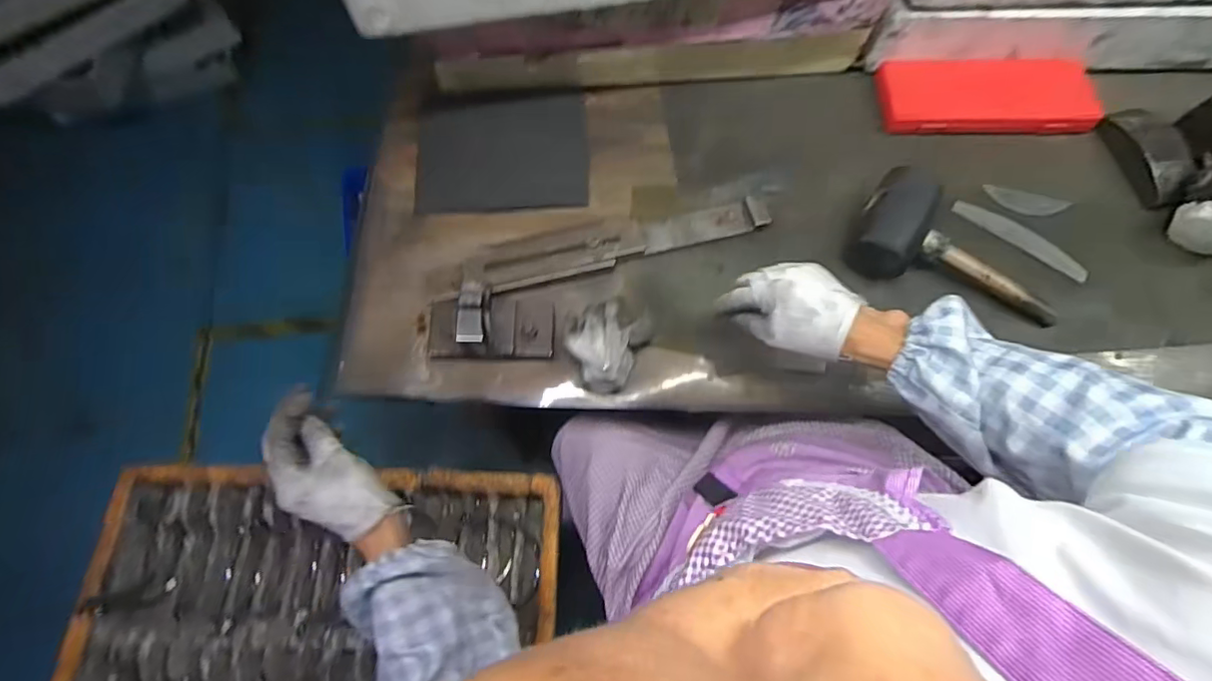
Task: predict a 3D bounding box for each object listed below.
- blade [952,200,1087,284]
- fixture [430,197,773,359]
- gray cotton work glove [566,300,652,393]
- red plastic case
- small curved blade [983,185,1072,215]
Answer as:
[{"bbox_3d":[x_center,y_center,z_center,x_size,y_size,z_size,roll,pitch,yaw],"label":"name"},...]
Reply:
[{"bbox_3d":[0.482,-0.119,0.658,0.157,0.006,0.023,36,88,13],"label":"blade"},{"bbox_3d":[0.005,-0.077,0.606,0.401,0.073,0.132,-15,71,-8],"label":"fixture"},{"bbox_3d":[-0.002,0.004,0.576,0.071,0.052,0.085,28,71,8],"label":"gray cotton work glove"},{"bbox_3d":[0.474,-0.304,0.703,0.252,0.025,0.104,0,70,-2],"label":"red plastic case"},{"bbox_3d":[0.494,-0.162,0.665,0.089,0.004,0.026,17,85,12],"label":"small curved blade"}]

